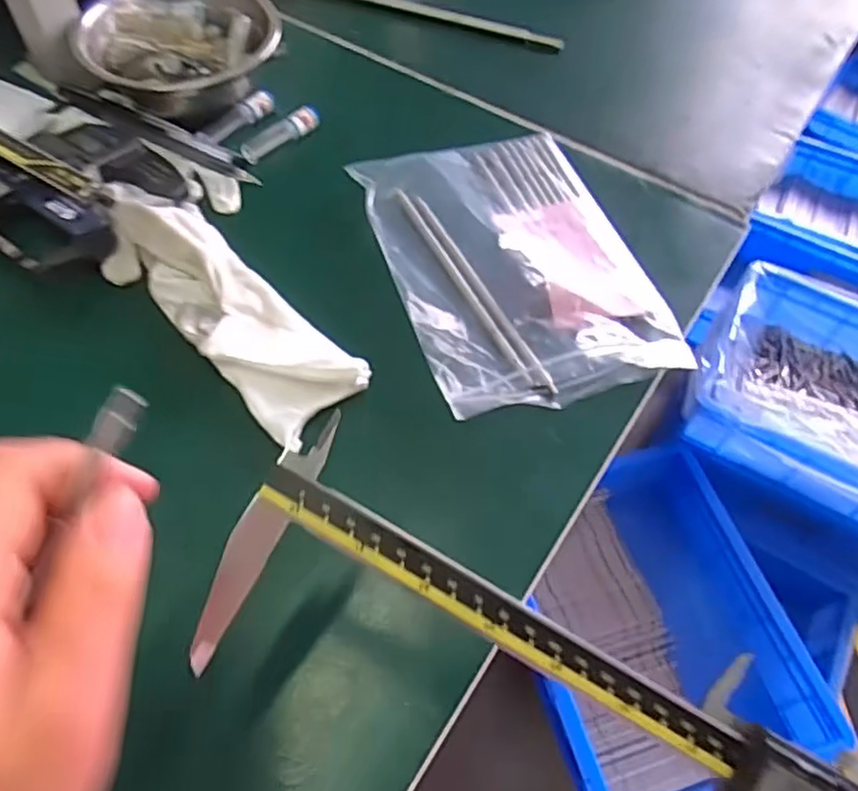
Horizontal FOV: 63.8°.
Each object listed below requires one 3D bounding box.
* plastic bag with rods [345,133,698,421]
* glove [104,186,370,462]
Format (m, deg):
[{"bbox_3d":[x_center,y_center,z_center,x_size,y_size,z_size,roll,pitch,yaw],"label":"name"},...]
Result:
[{"bbox_3d":[0.049,-0.083,0.407,0.144,0.016,0.195,-15,60,-14],"label":"plastic bag with rods"},{"bbox_3d":[-0.118,-0.057,0.374,0.061,0.034,0.201,-36,67,-23],"label":"glove"}]

